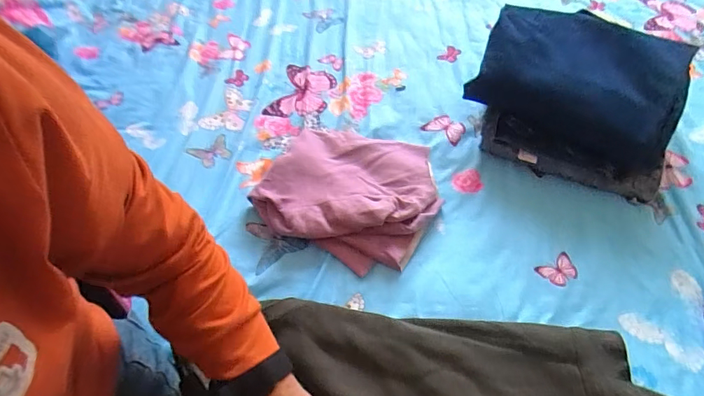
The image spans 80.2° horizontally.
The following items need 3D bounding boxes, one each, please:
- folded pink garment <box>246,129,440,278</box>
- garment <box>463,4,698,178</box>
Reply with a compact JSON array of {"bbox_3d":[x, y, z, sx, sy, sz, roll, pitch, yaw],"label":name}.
[{"bbox_3d":[0.004,-0.022,0.632,0.247,0.046,0.250,21,53,18],"label":"folded pink garment"},{"bbox_3d":[0.345,-0.185,0.655,0.276,0.114,0.221,21,56,17],"label":"garment"}]

